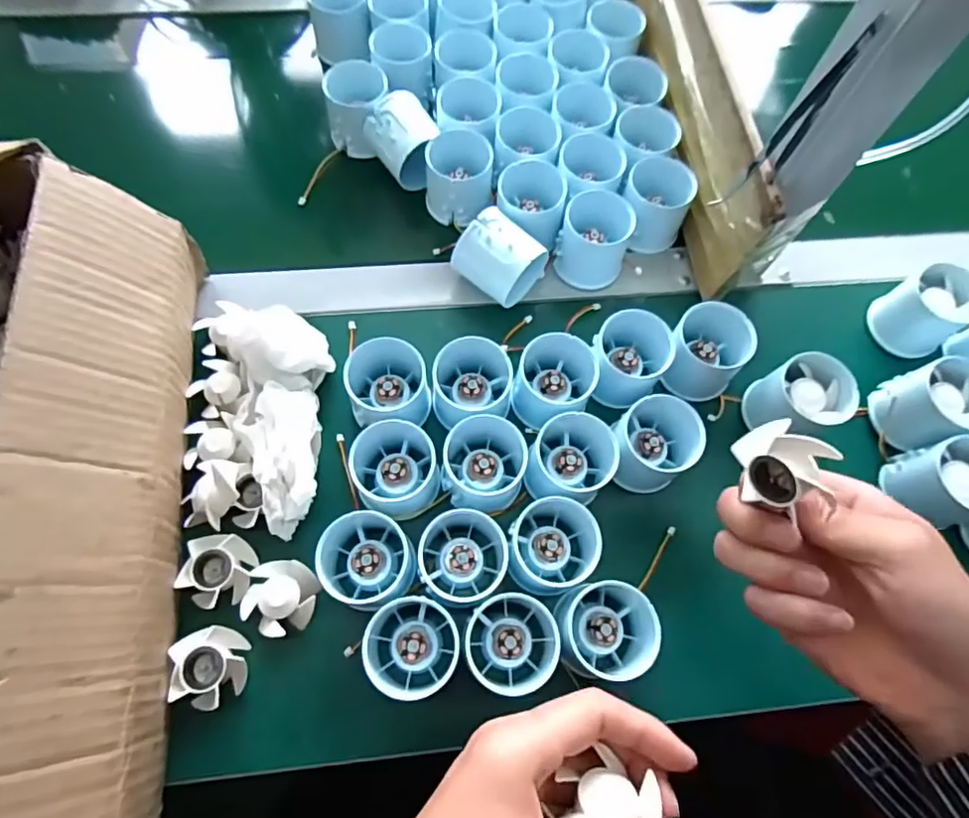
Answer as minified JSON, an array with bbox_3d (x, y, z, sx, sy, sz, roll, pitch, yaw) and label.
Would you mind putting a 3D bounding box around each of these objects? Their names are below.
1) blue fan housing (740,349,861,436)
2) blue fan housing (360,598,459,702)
[{"bbox_3d":[0.215,-0.003,0.396,0.060,0.049,0.052,-18,70,-10],"label":"blue fan housing"},{"bbox_3d":[-0.042,0.136,0.329,0.052,0.046,0.051,11,68,2],"label":"blue fan housing"}]

